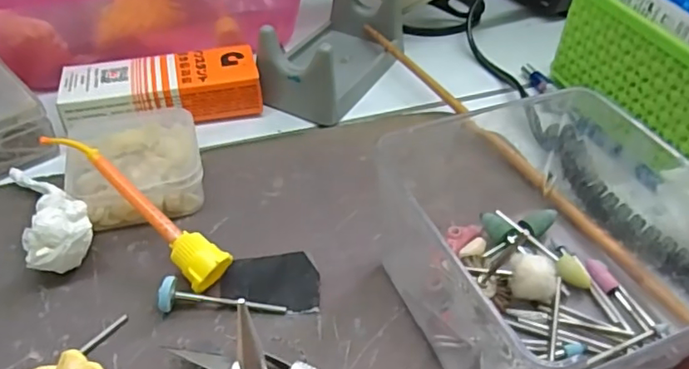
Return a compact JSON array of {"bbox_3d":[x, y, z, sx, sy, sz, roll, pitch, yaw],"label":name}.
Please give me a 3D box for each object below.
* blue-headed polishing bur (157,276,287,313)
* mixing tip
[{"bbox_3d":[-0.045,0.043,0.205,0.045,0.013,0.010,6,43,3],"label":"blue-headed polishing bur"},{"bbox_3d":[-0.082,0.008,0.219,0.087,0.014,0.016,39,54,11],"label":"mixing tip"}]

